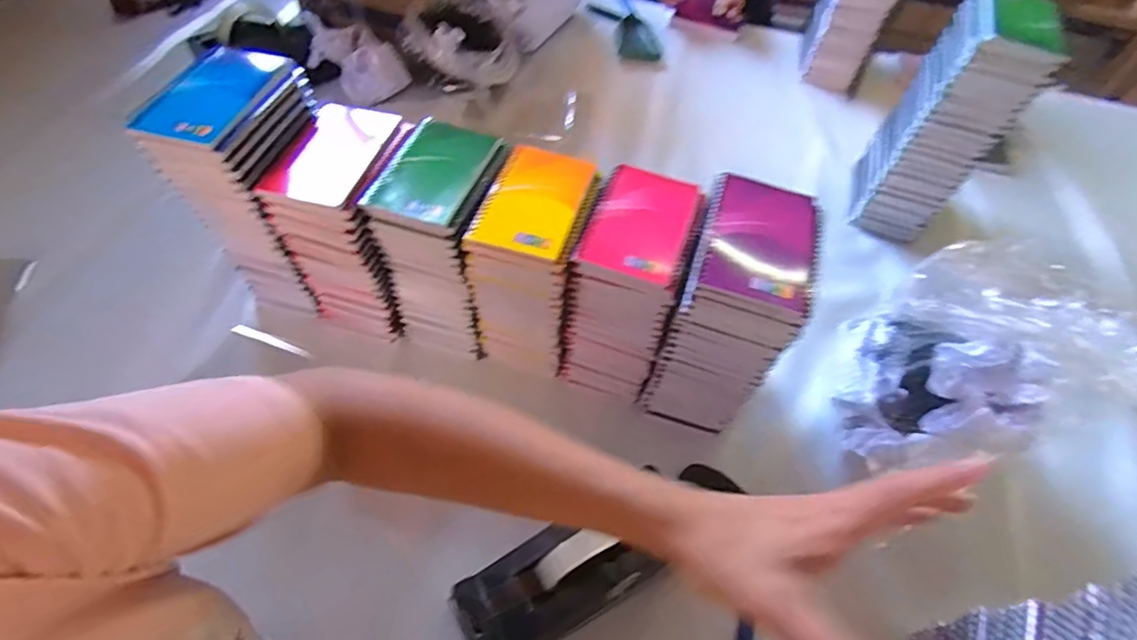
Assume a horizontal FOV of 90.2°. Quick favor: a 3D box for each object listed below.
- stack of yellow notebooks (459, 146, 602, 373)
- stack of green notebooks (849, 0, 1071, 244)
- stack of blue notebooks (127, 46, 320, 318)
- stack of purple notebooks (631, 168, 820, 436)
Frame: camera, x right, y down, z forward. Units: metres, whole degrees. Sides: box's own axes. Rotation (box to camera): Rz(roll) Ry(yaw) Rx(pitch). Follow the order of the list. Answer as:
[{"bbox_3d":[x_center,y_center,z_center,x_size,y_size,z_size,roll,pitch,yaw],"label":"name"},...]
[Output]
[{"bbox_3d":[-0.034,-0.051,0.583,0.097,0.197,0.129,19,56,9],"label":"stack of yellow notebooks"},{"bbox_3d":[0.467,-0.247,0.714,0.103,0.266,0.128,18,56,8],"label":"stack of green notebooks"},{"bbox_3d":[-0.323,-0.133,0.609,0.096,0.245,0.129,15,56,6],"label":"stack of blue notebooks"},{"bbox_3d":[0.146,-0.001,0.549,0.099,0.238,0.127,18,56,8],"label":"stack of purple notebooks"}]

